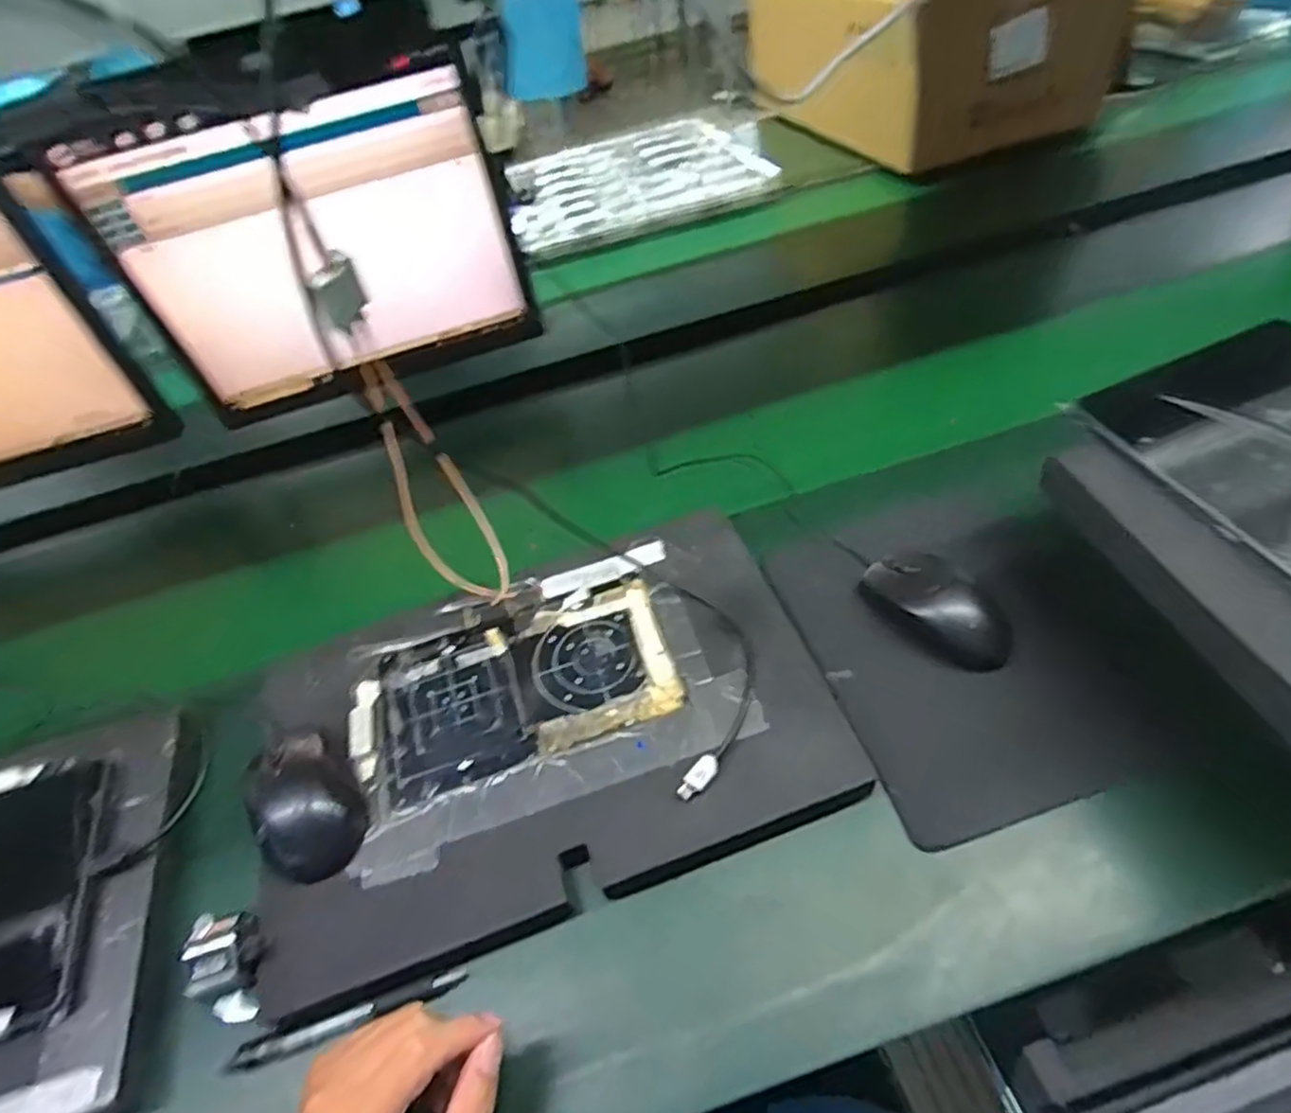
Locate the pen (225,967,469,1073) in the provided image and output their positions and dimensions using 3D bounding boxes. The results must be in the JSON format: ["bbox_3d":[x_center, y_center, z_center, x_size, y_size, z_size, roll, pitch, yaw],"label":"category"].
[{"bbox_3d":[-0.171,0.268,0.418,0.134,0.015,0.010,-19,47,-5],"label":"pen"}]

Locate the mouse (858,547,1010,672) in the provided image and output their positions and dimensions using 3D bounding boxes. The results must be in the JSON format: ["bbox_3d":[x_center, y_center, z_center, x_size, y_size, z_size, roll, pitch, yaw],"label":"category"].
[{"bbox_3d":[0.227,0.038,0.560,0.055,0.036,0.121,-39,55,-23],"label":"mouse"}]

